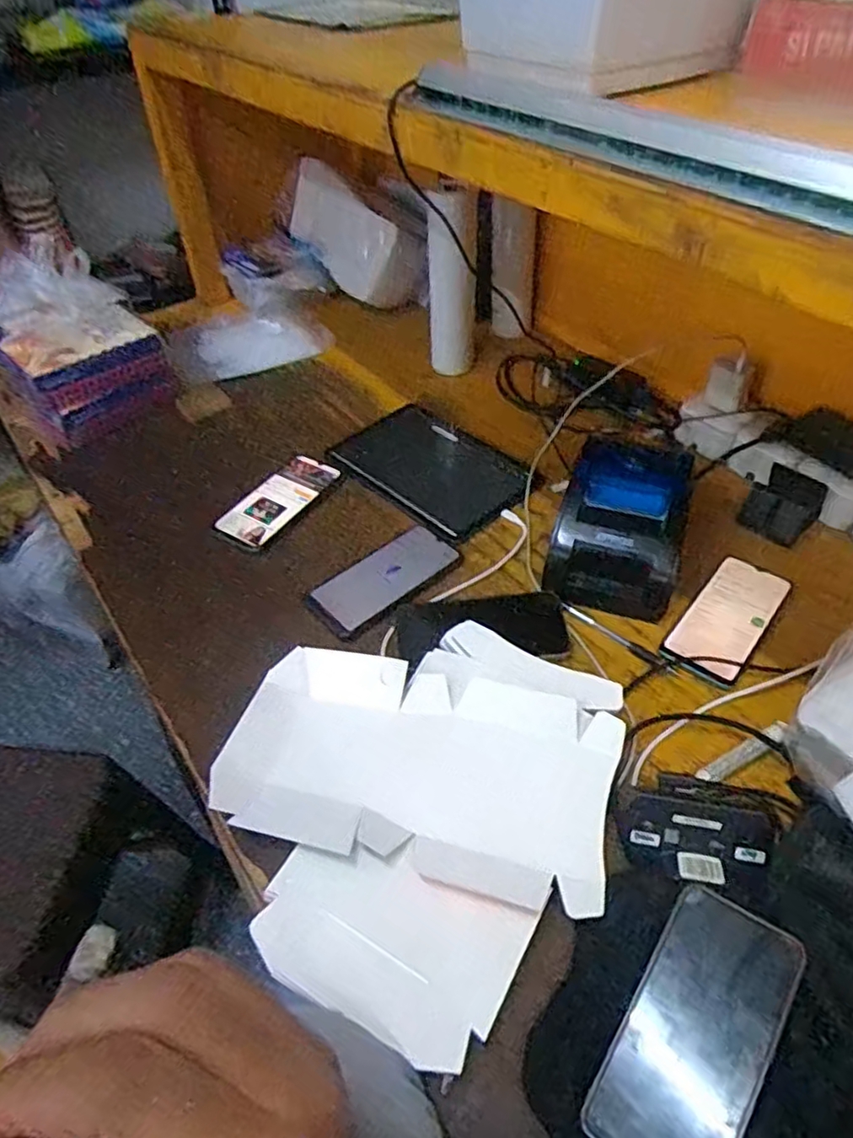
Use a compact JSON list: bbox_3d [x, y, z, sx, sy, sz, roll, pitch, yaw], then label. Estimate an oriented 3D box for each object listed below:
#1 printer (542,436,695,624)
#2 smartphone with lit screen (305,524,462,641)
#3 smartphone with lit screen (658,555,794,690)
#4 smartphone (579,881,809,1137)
[{"bbox_3d":[0.199,-0.043,0.686,0.127,0.106,0.147,12,48,13],"label":"printer"},{"bbox_3d":[-0.048,0.010,0.715,0.169,0.013,0.077,-34,64,-30],"label":"smartphone with lit screen"},{"bbox_3d":[0.306,0.049,0.668,0.074,0.011,0.166,30,54,27],"label":"smartphone with lit screen"},{"bbox_3d":[0.164,0.284,0.401,0.077,0.007,0.161,21,59,35],"label":"smartphone"}]

